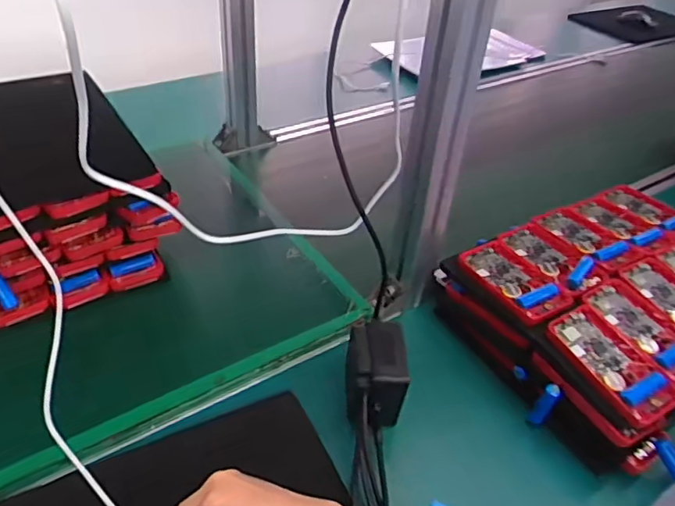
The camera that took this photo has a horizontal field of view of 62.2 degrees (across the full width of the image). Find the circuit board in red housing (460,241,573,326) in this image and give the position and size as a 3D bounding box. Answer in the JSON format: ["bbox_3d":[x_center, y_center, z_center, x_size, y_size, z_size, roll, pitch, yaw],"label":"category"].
[{"bbox_3d":[0.195,0.031,0.621,0.063,0.014,0.121,-21,45,-28],"label":"circuit board in red housing"}]

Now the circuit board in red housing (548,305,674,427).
[{"bbox_3d":[0.264,0.107,0.541,0.066,0.023,0.121,-19,45,-27],"label":"circuit board in red housing"}]

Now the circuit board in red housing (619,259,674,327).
[{"bbox_3d":[0.364,0.055,0.604,0.068,0.019,0.120,-22,46,-29],"label":"circuit board in red housing"}]

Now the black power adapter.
[{"bbox_3d":[0.037,0.117,0.558,0.057,0.066,0.089,4,39,-1],"label":"black power adapter"}]

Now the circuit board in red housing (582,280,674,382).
[{"bbox_3d":[0.311,0.079,0.572,0.071,0.018,0.122,-24,47,-30],"label":"circuit board in red housing"}]

